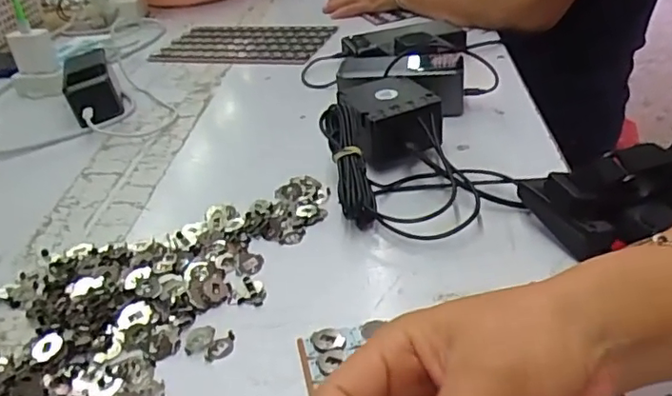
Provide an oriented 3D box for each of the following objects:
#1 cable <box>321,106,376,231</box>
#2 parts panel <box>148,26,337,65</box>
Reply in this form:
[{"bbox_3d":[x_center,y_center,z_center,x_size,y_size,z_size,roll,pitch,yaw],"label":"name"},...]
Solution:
[{"bbox_3d":[0.010,-0.026,0.458,0.028,0.030,0.110,-10,59,-5],"label":"cable"},{"bbox_3d":[-0.147,-0.237,0.877,0.269,0.008,0.169,5,35,18],"label":"parts panel"}]

